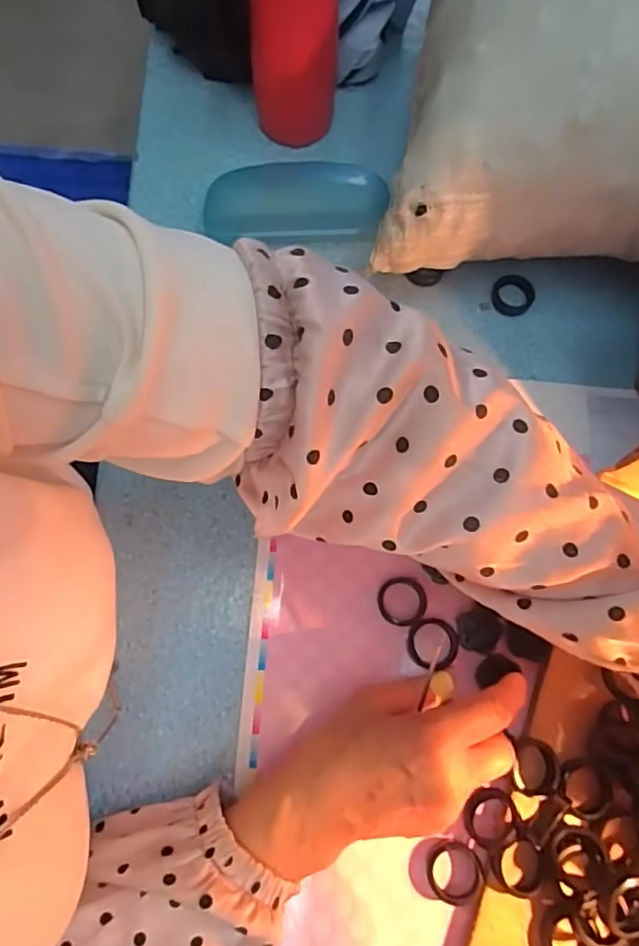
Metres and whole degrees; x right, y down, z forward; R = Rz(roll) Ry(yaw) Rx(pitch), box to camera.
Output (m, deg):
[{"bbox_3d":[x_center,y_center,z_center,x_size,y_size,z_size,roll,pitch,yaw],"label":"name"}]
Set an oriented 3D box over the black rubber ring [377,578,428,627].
[{"bbox_3d":[0.057,0.089,0.398,0.033,0.004,0.033,0,74,0],"label":"black rubber ring"}]

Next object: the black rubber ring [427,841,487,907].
[{"bbox_3d":[0.082,0.242,0.348,0.033,0.007,0.031,0,74,0],"label":"black rubber ring"}]

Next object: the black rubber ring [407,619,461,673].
[{"bbox_3d":[0.077,0.116,0.392,0.034,0.005,0.032,0,74,0],"label":"black rubber ring"}]

